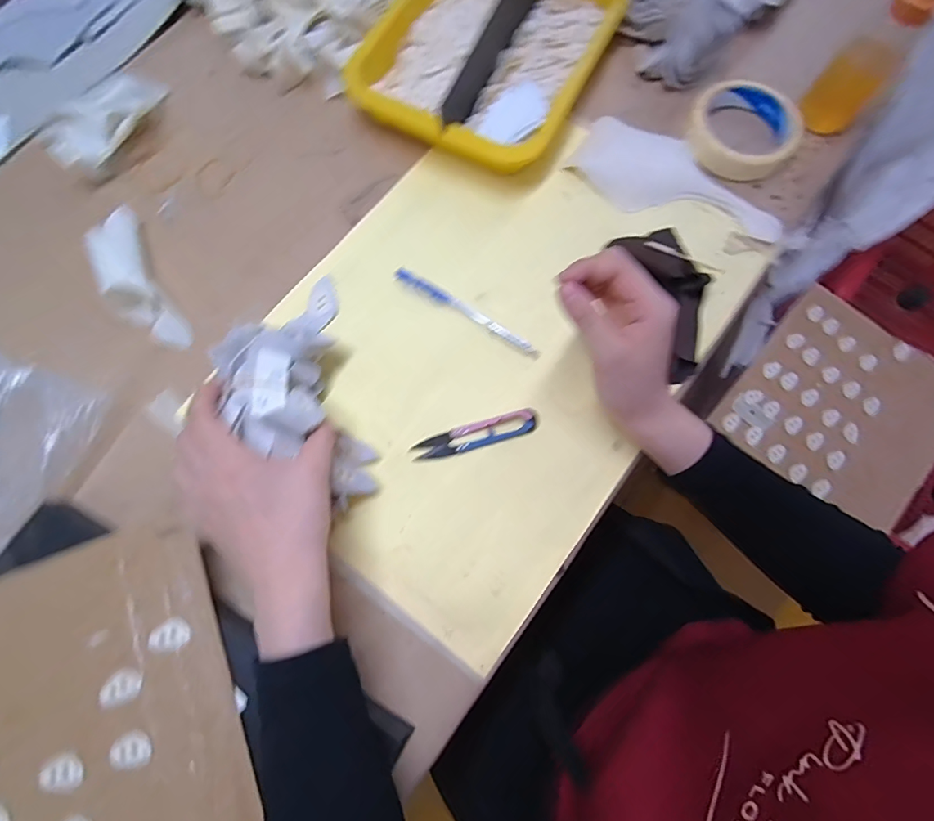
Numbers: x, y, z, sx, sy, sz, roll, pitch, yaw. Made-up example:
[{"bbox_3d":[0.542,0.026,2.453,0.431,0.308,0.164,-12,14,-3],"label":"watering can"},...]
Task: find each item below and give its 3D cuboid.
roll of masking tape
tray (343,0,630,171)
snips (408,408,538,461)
[{"bbox_3d":[0.262,-0.267,0.440,0.094,0.035,0.102,35,77,8],"label":"roll of masking tape"},{"bbox_3d":[0.022,-0.344,0.439,0.186,0.055,0.242,28,76,7],"label":"tray"},{"bbox_3d":[0.007,0.019,0.373,0.099,0.009,0.019,-15,76,-5],"label":"snips"}]

